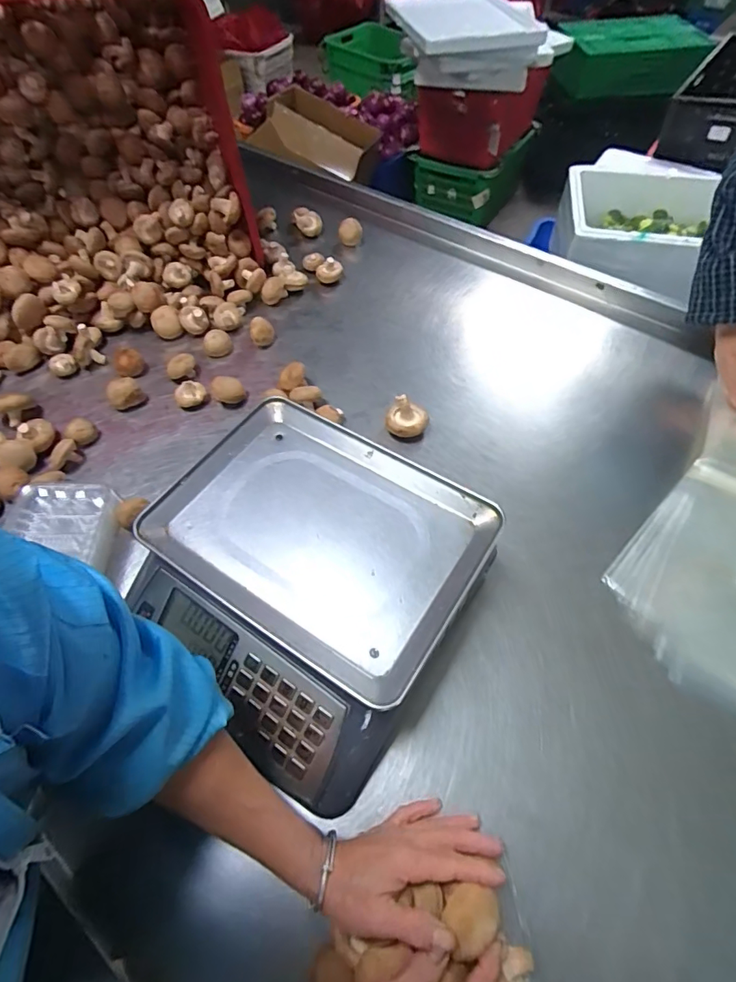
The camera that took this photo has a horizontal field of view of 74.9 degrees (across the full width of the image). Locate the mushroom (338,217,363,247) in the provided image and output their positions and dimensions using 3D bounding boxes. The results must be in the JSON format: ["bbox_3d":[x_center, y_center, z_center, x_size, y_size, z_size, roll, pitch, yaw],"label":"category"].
[{"bbox_3d":[-0.036,-0.521,0.970,0.047,0.044,0.040,-6,59,-4],"label":"mushroom"}]

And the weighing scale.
[{"bbox_3d":[-0.071,0.096,0.542,0.328,0.134,0.323,31,63,19],"label":"weighing scale"}]

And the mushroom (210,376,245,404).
[{"bbox_3d":[-0.218,-0.156,0.746,0.045,0.035,0.037,-22,60,-13],"label":"mushroom"}]

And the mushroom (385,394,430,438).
[{"bbox_3d":[0.057,-0.106,0.706,0.063,0.051,0.059,4,58,2],"label":"mushroom"}]

